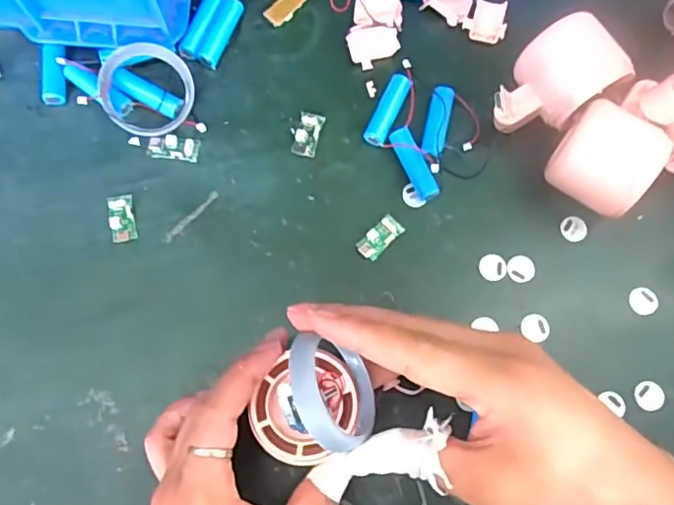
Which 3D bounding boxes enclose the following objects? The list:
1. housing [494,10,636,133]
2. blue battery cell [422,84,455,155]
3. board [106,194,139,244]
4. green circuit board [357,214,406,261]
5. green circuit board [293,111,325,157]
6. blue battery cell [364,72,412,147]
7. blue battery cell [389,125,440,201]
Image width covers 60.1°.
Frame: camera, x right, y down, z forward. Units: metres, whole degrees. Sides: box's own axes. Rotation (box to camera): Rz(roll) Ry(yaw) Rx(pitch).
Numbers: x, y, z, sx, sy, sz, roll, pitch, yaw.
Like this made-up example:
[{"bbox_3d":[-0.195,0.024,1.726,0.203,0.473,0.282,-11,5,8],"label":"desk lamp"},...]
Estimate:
[{"bbox_3d":[0.136,-0.105,0.369,0.073,0.048,0.052,-38,80,-9],"label":"housing"},{"bbox_3d":[0.066,-0.085,0.378,0.016,0.011,0.051,14,77,2],"label":"blue battery cell"},{"bbox_3d":[-0.135,-0.022,0.365,0.016,0.004,0.031,-13,77,-4],"label":"board"},{"bbox_3d":[0.027,-0.010,0.366,0.032,0.004,0.015,-43,81,-10],"label":"green circuit board"},{"bbox_3d":[-0.020,-0.078,0.382,0.018,0.004,0.031,16,77,3],"label":"green circuit board"},{"bbox_3d":[0.034,-0.095,0.382,0.015,0.010,0.053,23,78,4],"label":"blue battery cell"},{"bbox_3d":[0.050,-0.057,0.373,0.014,0.011,0.051,-24,78,-6],"label":"blue battery cell"}]

